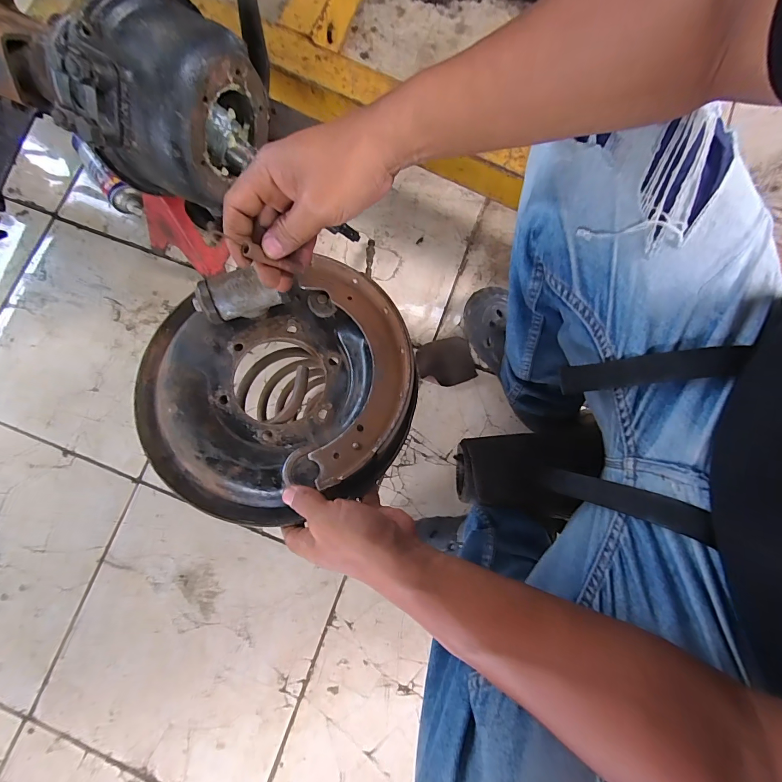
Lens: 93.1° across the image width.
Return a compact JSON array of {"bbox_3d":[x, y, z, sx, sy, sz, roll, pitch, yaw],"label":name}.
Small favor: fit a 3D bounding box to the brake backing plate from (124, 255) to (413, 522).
[{"bbox_3d":[-0.112,-0.002,0.358,0.266,0.055,0.228,-16,80,-2],"label":"brake backing plate"}]

